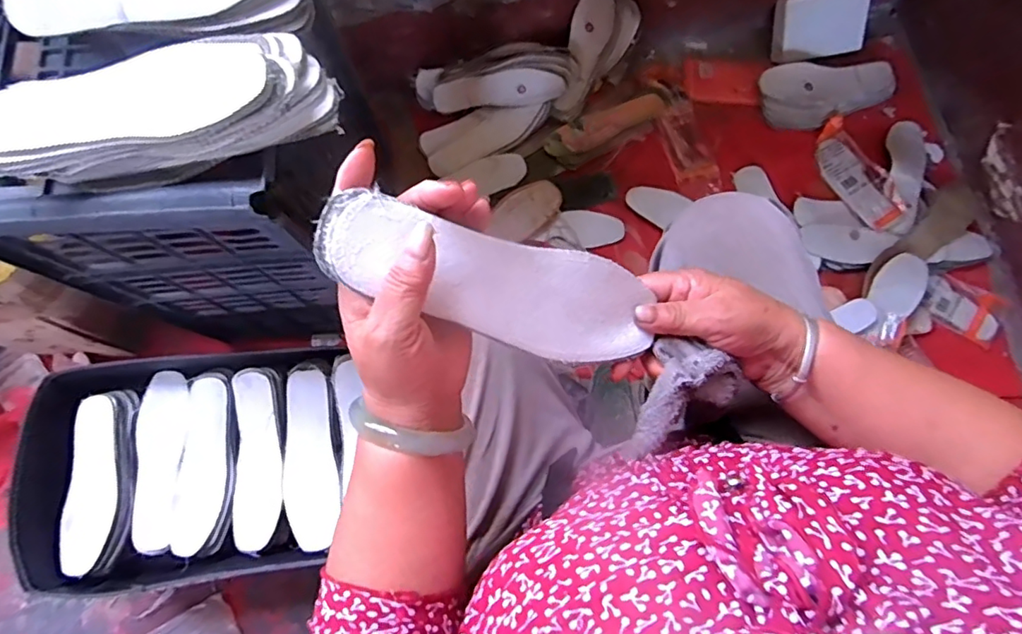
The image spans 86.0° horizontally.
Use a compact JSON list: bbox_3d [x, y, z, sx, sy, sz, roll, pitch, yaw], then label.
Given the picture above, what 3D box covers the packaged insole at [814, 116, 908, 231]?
[{"bbox_3d":[0.592,-0.246,0.937,0.077,0.021,0.204,-25,76,-5],"label":"packaged insole"}]

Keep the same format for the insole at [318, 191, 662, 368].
[{"bbox_3d":[-0.003,-0.014,0.326,0.214,0.009,0.064,10,94,-28],"label":"insole"}]

